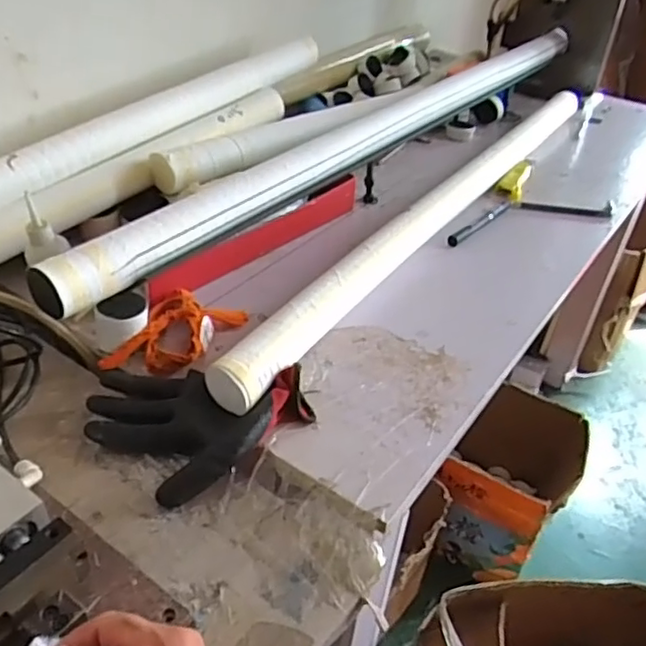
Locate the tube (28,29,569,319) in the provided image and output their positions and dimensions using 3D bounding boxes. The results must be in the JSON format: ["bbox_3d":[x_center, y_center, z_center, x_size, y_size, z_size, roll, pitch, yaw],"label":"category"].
[{"bbox_3d":[0.111,-0.288,0.896,0.056,0.044,1.149,27,43,26],"label":"tube"}]

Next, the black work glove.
[{"bbox_3d":[-0.107,0.089,0.562,0.196,0.043,0.126,-3,39,-10],"label":"black work glove"}]

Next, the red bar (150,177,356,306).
[{"bbox_3d":[-0.068,-0.104,0.784,0.016,0.054,0.343,29,44,27],"label":"red bar"}]

